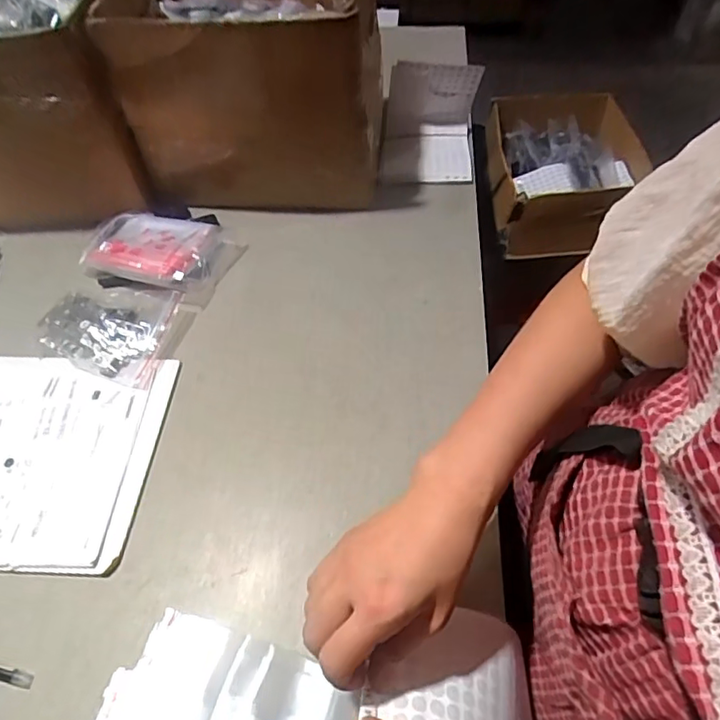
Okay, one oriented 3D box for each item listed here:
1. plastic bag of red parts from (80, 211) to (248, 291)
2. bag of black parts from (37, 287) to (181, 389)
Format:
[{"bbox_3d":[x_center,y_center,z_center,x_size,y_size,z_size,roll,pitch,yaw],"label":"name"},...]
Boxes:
[{"bbox_3d":[-0.258,-0.144,0.696,0.185,0.037,0.131,15,54,14],"label":"plastic bag of red parts"},{"bbox_3d":[-0.292,-0.042,0.621,0.157,0.032,0.133,10,53,10],"label":"bag of black parts"}]

